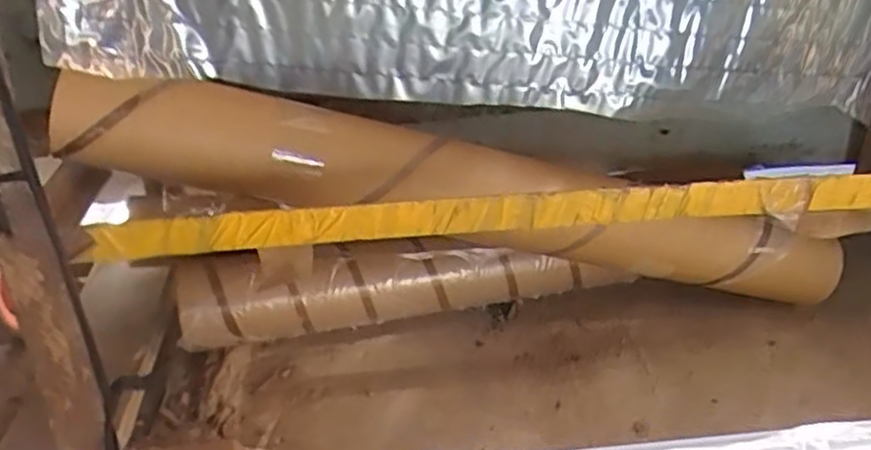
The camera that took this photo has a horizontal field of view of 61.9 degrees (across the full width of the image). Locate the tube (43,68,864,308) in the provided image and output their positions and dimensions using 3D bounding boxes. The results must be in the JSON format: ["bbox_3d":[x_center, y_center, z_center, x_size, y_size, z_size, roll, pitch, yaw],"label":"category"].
[{"bbox_3d":[0.066,-0.021,0.713,0.791,0.092,0.073,12,27,-17],"label":"tube"}]

